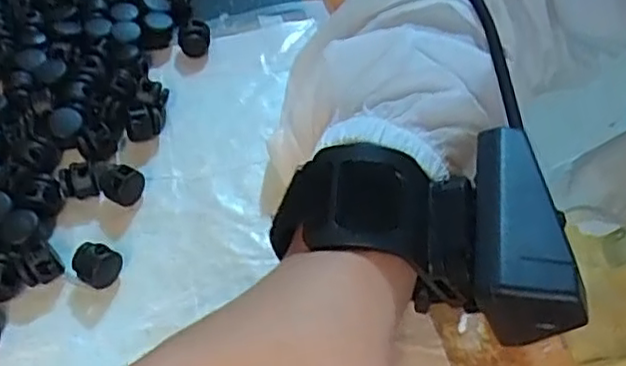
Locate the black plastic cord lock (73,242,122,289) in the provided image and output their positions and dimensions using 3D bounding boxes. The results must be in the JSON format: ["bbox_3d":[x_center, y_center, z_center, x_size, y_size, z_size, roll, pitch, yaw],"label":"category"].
[{"bbox_3d":[-0.087,0.034,0.268,0.016,0.016,0.015,1,53,-1],"label":"black plastic cord lock"}]

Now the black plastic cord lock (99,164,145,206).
[{"bbox_3d":[-0.085,0.002,0.292,0.018,0.016,0.013,12,53,7],"label":"black plastic cord lock"}]

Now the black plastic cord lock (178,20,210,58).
[{"bbox_3d":[-0.062,-0.076,0.347,0.016,0.017,0.017,-8,53,-7],"label":"black plastic cord lock"}]

